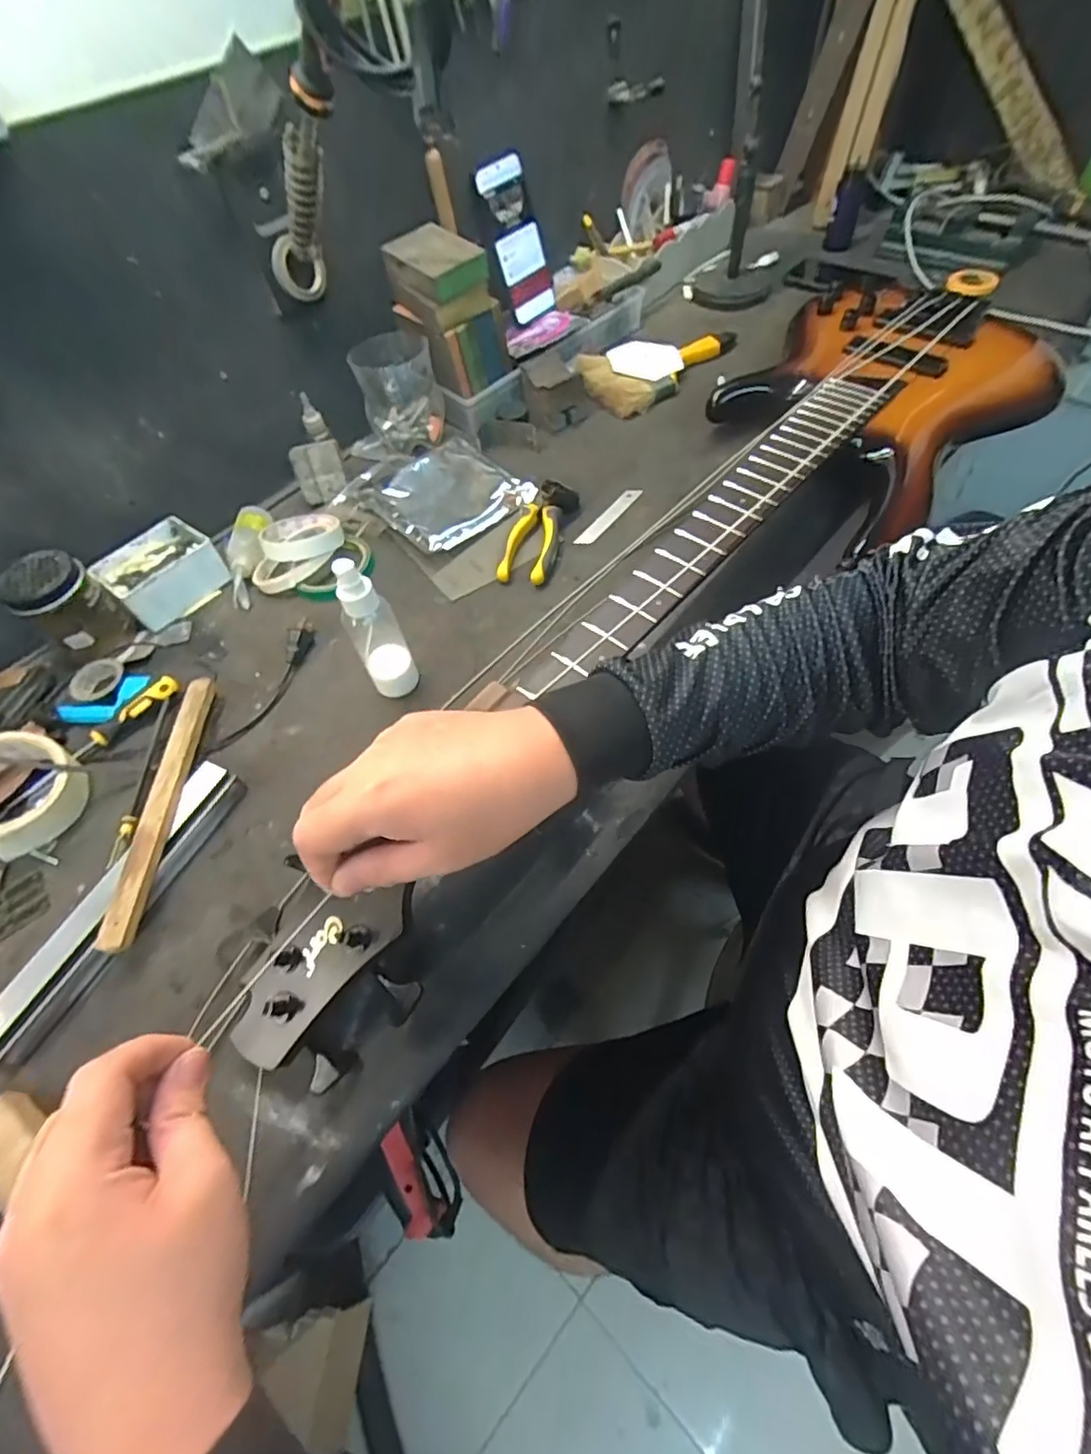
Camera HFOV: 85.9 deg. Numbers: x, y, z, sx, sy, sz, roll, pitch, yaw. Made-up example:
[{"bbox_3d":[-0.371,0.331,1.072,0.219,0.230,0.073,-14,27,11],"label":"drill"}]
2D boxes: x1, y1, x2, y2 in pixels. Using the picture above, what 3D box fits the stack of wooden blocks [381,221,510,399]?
[{"bbox_3d":[-0.111,-0.474,0.668,0.088,0.129,0.105,-41,62,-19],"label":"stack of wooden blocks"}]

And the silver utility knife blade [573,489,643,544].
[{"bbox_3d":[0.068,-0.228,0.633,0.016,0.004,0.095,40,76,11],"label":"silver utility knife blade"}]

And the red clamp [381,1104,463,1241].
[{"bbox_3d":[-0.131,0.475,0.619,0.054,0.050,0.116,-29,58,-12],"label":"red clamp"}]

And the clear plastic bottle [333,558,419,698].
[{"bbox_3d":[-0.139,-0.078,0.478,0.039,0.136,0.035,-27,58,-11],"label":"clear plastic bottle"}]

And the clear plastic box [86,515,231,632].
[{"bbox_3d":[-0.397,-0.162,0.606,0.083,0.039,0.103,35,67,25],"label":"clear plastic box"}]

